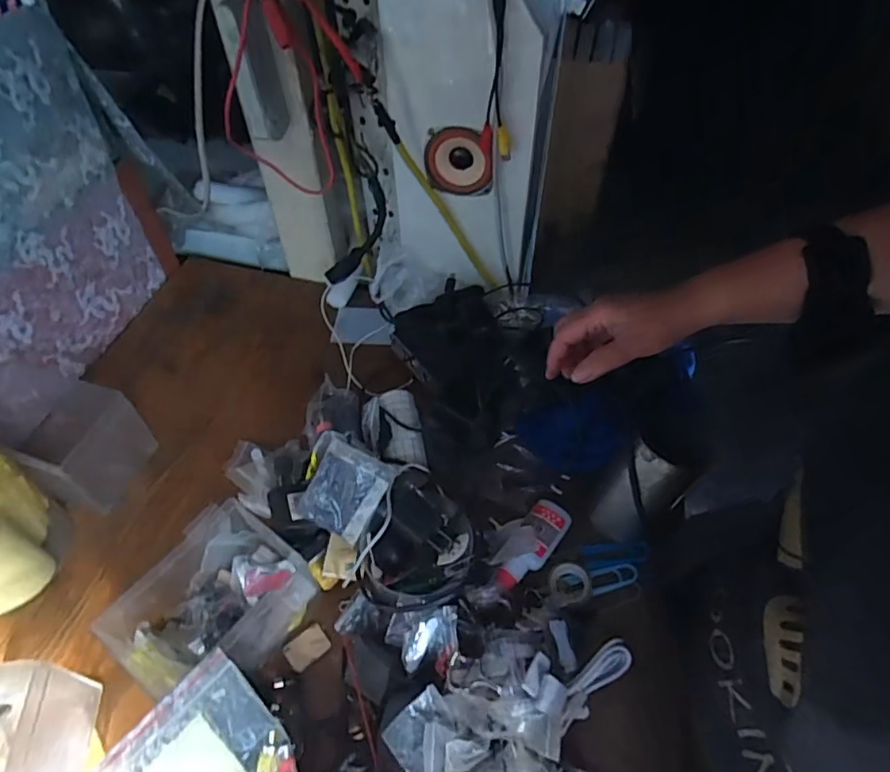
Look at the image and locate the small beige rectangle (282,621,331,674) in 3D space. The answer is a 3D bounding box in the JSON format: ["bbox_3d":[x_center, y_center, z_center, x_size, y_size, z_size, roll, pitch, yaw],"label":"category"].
[{"bbox_3d":[-0.120,0.228,0.485,0.036,0.004,0.028,-32,57,-23],"label":"small beige rectangle"}]

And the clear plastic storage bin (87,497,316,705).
[{"bbox_3d":[-0.191,0.182,0.465,0.120,0.033,0.143,41,52,7],"label":"clear plastic storage bin"}]

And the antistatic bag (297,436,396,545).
[{"bbox_3d":[-0.092,0.094,0.505,0.067,0.008,0.079,30,96,-5],"label":"antistatic bag"}]

